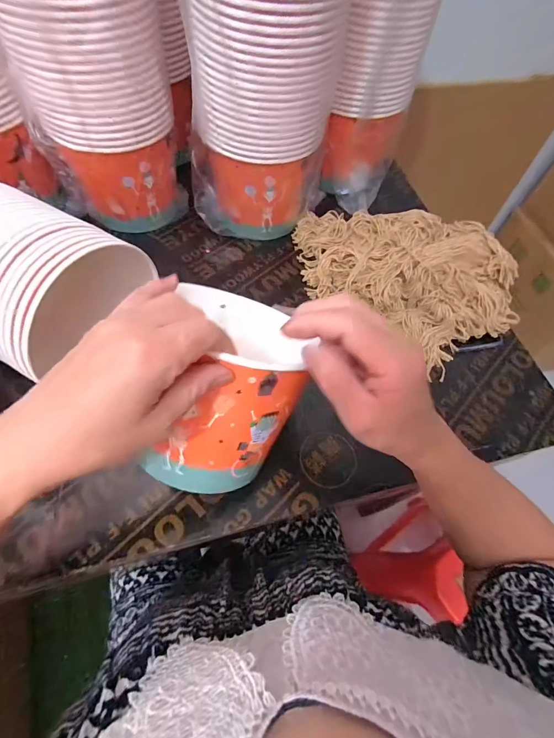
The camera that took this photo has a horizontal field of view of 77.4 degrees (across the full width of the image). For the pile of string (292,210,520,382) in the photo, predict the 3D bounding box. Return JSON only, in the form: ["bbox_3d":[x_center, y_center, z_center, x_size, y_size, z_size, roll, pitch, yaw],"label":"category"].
[{"bbox_3d":[0.174,-0.152,0.498,0.335,0.068,0.234,38,65,16],"label":"pile of string"}]

